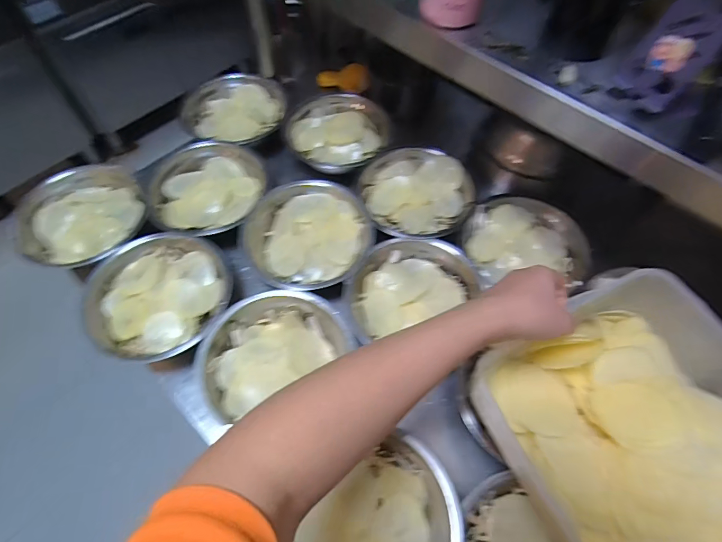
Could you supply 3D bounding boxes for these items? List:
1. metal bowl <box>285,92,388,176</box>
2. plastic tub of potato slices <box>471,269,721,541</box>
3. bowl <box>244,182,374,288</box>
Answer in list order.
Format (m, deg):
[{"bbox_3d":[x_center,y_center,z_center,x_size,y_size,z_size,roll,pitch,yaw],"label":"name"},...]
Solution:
[{"bbox_3d":[-0.043,-0.250,0.748,0.167,0.069,0.162,21,62,12],"label":"metal bowl"},{"bbox_3d":[0.277,0.184,0.346,0.234,0.090,0.338,-24,63,-13],"label":"plastic tub of potato slices"},{"bbox_3d":[-0.082,-0.052,0.626,0.197,0.058,0.181,0,60,0],"label":"bowl"}]

